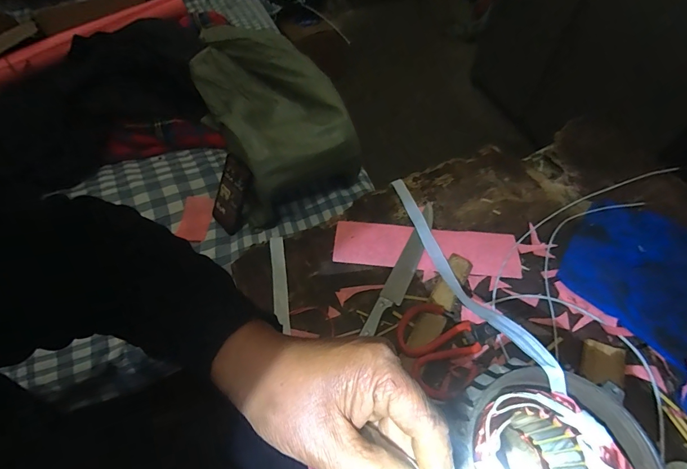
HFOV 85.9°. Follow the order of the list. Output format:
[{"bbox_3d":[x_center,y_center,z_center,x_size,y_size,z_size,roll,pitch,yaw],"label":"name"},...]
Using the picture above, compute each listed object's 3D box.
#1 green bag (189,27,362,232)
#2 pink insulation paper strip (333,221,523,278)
[{"bbox_3d":[-0.180,-0.270,0.841,0.260,0.206,0.427,-28,60,-18],"label":"green bag"},{"bbox_3d":[0.122,0.021,0.547,0.268,0.010,0.070,4,59,3],"label":"pink insulation paper strip"}]

